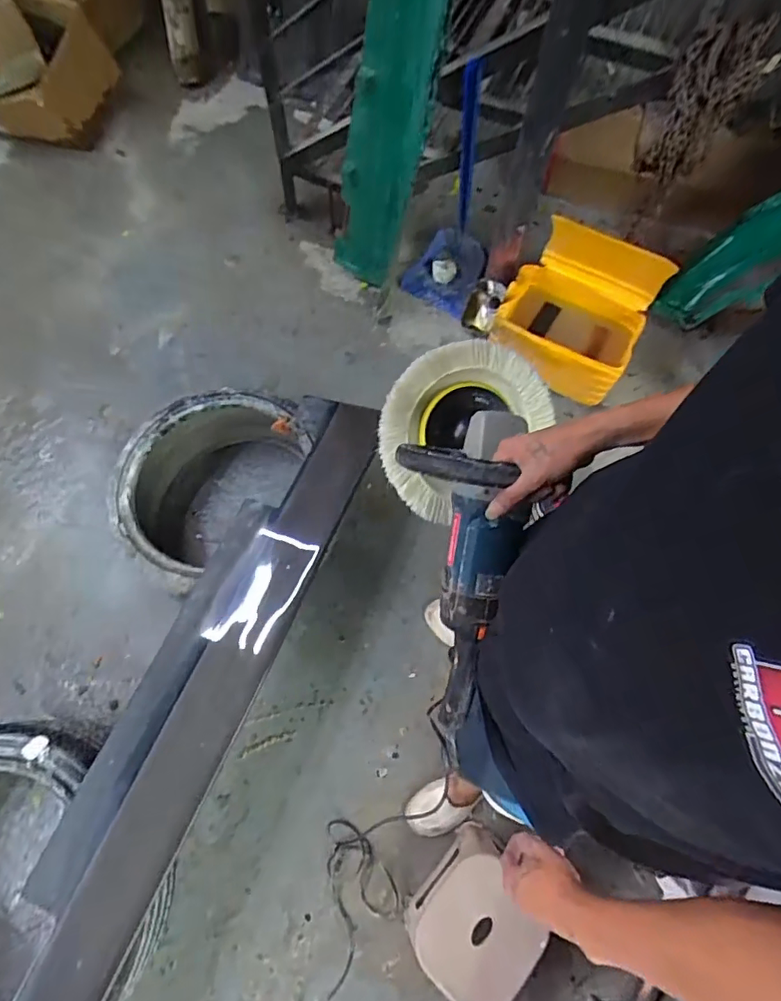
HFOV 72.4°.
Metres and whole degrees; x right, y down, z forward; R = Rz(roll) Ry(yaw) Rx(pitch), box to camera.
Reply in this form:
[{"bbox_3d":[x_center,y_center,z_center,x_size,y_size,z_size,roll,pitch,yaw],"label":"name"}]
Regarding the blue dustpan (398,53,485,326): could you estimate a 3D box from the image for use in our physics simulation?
[{"bbox_3d":[0.162,-0.825,1.503,0.257,0.622,0.289,12,72,5],"label":"blue dustpan"}]

